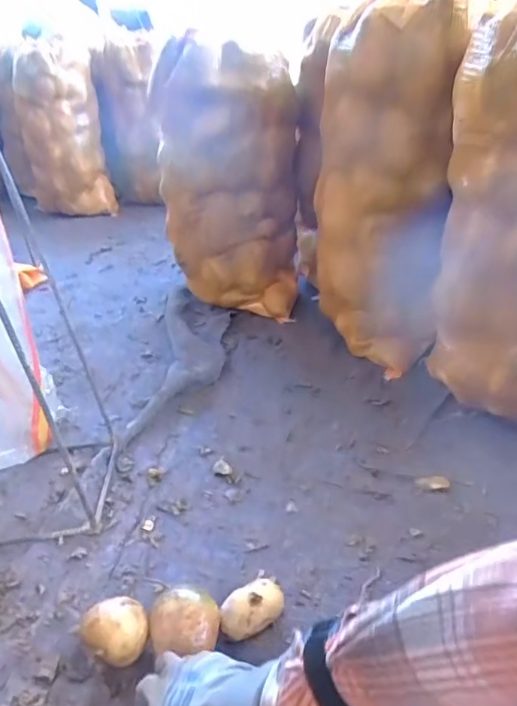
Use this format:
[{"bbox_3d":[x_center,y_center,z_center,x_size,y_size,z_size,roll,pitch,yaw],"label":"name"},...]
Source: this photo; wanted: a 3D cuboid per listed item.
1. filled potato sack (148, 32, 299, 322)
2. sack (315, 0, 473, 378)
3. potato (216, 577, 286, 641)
[{"bbox_3d":[-0.068,-0.375,1.257,0.291,0.556,0.204,0,30,8],"label":"filled potato sack"},{"bbox_3d":[0.222,-0.285,0.999,0.233,0.611,0.222,8,32,20],"label":"sack"},{"bbox_3d":[-0.009,0.281,0.595,0.073,0.040,0.044,-19,33,-24],"label":"potato"}]

